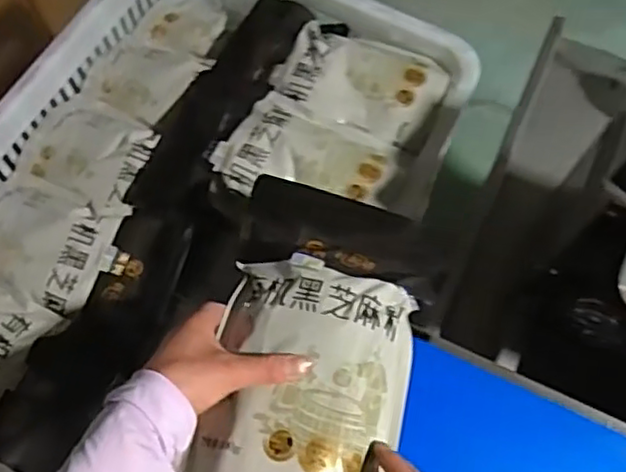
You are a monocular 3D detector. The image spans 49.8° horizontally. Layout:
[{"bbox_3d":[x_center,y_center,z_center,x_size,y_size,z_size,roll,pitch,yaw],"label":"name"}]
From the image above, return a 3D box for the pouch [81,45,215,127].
[{"bbox_3d":[-0.190,-0.180,0.766,0.127,0.038,0.098,23,65,16],"label":"pouch"}]

